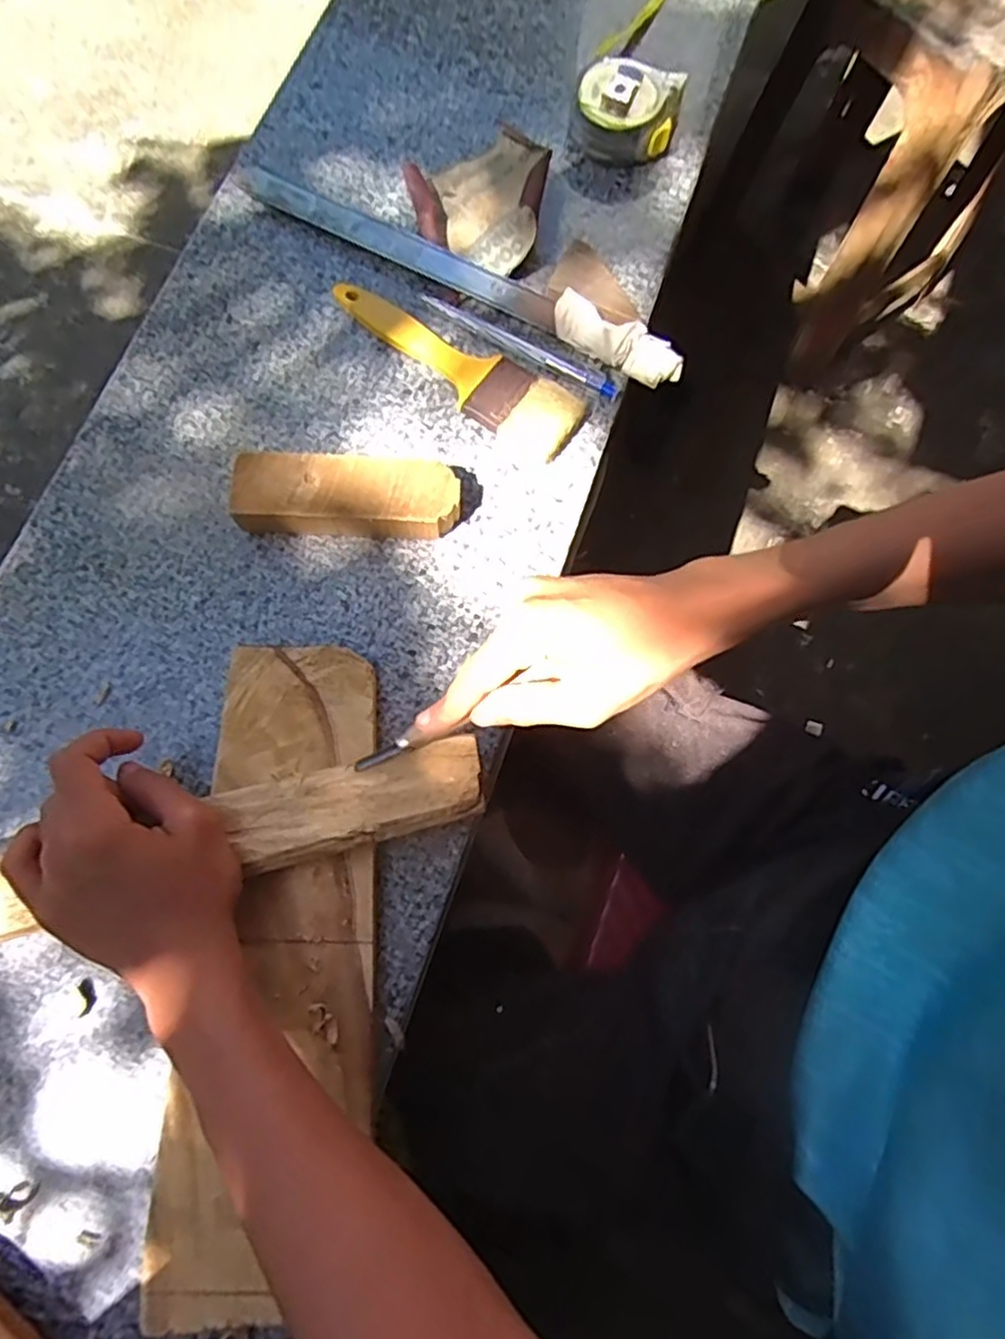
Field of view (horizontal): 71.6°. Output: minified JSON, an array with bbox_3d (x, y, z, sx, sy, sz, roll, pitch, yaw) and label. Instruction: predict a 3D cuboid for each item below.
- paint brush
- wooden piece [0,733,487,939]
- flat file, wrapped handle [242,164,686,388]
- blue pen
[{"bbox_3d":[-0.031,-0.192,0.436,0.176,0.014,0.047,33,76,6],"label":"paint brush"},{"bbox_3d":[-0.188,0.093,0.325,0.365,0.010,0.040,-14,76,-5],"label":"wooden piece"},{"bbox_3d":[-0.029,-0.261,0.452,0.311,0.016,0.030,27,76,5],"label":"flat file, wrapped handle"},{"bbox_3d":[0.012,-0.208,0.444,0.137,0.007,0.014,31,76,6],"label":"blue pen"}]

